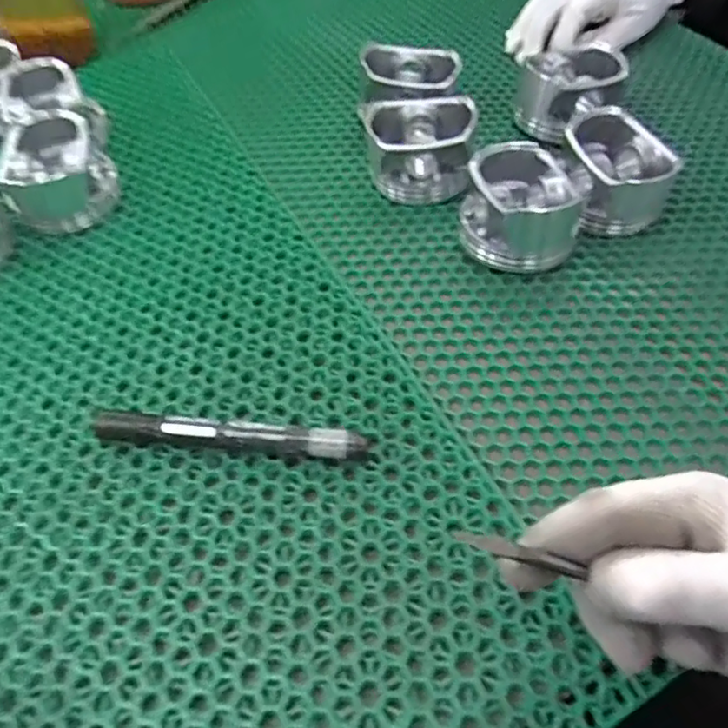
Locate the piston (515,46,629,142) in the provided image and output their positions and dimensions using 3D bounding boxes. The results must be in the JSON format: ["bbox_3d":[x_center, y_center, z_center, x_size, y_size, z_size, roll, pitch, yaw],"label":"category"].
[{"bbox_3d":[0.158,-0.210,0.480,0.060,0.048,0.056,-25,56,-15],"label":"piston"}]

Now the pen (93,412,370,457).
[{"bbox_3d":[-0.070,0.040,0.326,0.142,0.017,0.015,4,54,5],"label":"pen"}]

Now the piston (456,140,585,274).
[{"bbox_3d":[0.098,-0.102,0.405,0.068,0.052,0.071,-10,54,-5],"label":"piston"}]

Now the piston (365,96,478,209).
[{"bbox_3d":[0.041,-0.158,0.454,0.076,0.051,0.066,-2,53,1],"label":"piston"}]

